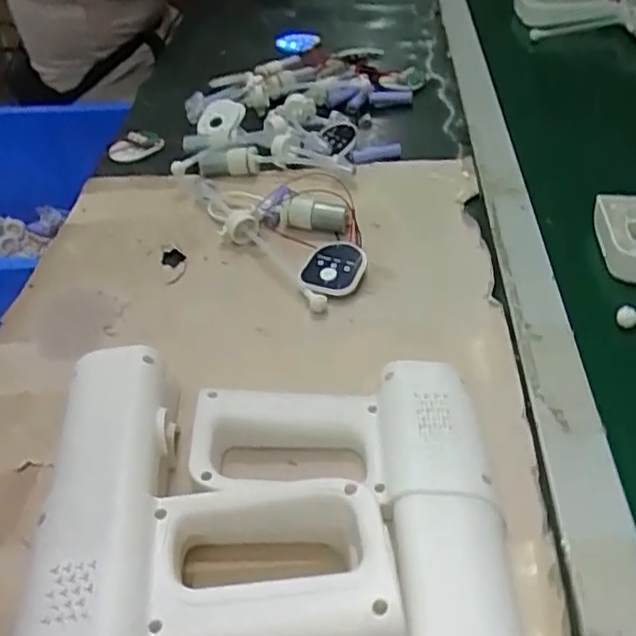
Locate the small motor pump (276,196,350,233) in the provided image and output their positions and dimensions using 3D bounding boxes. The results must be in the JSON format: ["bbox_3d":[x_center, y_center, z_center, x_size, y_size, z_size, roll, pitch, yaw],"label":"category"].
[{"bbox_3d":[-0.002,-0.094,0.599,0.065,0.020,0.025,18,48,23],"label":"small motor pump"}]

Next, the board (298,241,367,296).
[{"bbox_3d":[0.015,-0.044,0.557,0.049,0.009,0.069,6,44,14],"label":"board"}]

